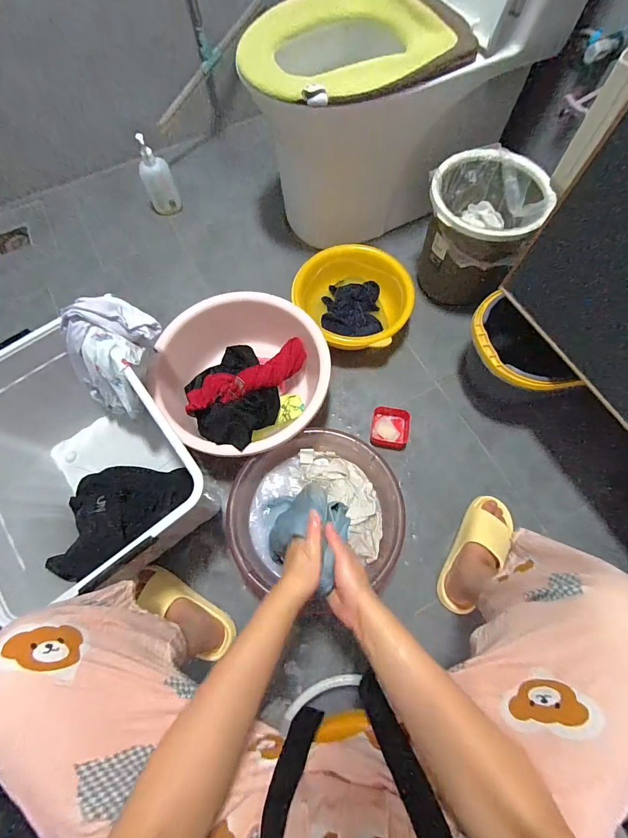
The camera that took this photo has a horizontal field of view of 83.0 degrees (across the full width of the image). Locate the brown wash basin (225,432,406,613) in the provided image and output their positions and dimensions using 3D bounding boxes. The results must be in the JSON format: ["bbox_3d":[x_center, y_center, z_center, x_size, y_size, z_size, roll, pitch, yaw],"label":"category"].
[{"bbox_3d":[0.004,0.200,0.748,0.326,0.115,0.323,0,70,0],"label":"brown wash basin"}]

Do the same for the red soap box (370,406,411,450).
[{"bbox_3d":[0.187,0.021,0.886,0.095,0.037,0.104,8,70,3],"label":"red soap box"}]

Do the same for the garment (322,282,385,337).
[{"bbox_3d":[0.104,-0.304,0.997,0.155,0.049,0.155,-2,70,-1],"label":"garment"}]

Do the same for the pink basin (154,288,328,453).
[{"bbox_3d":[-0.161,-0.092,0.847,0.363,0.177,0.383,0,70,0],"label":"pink basin"}]

